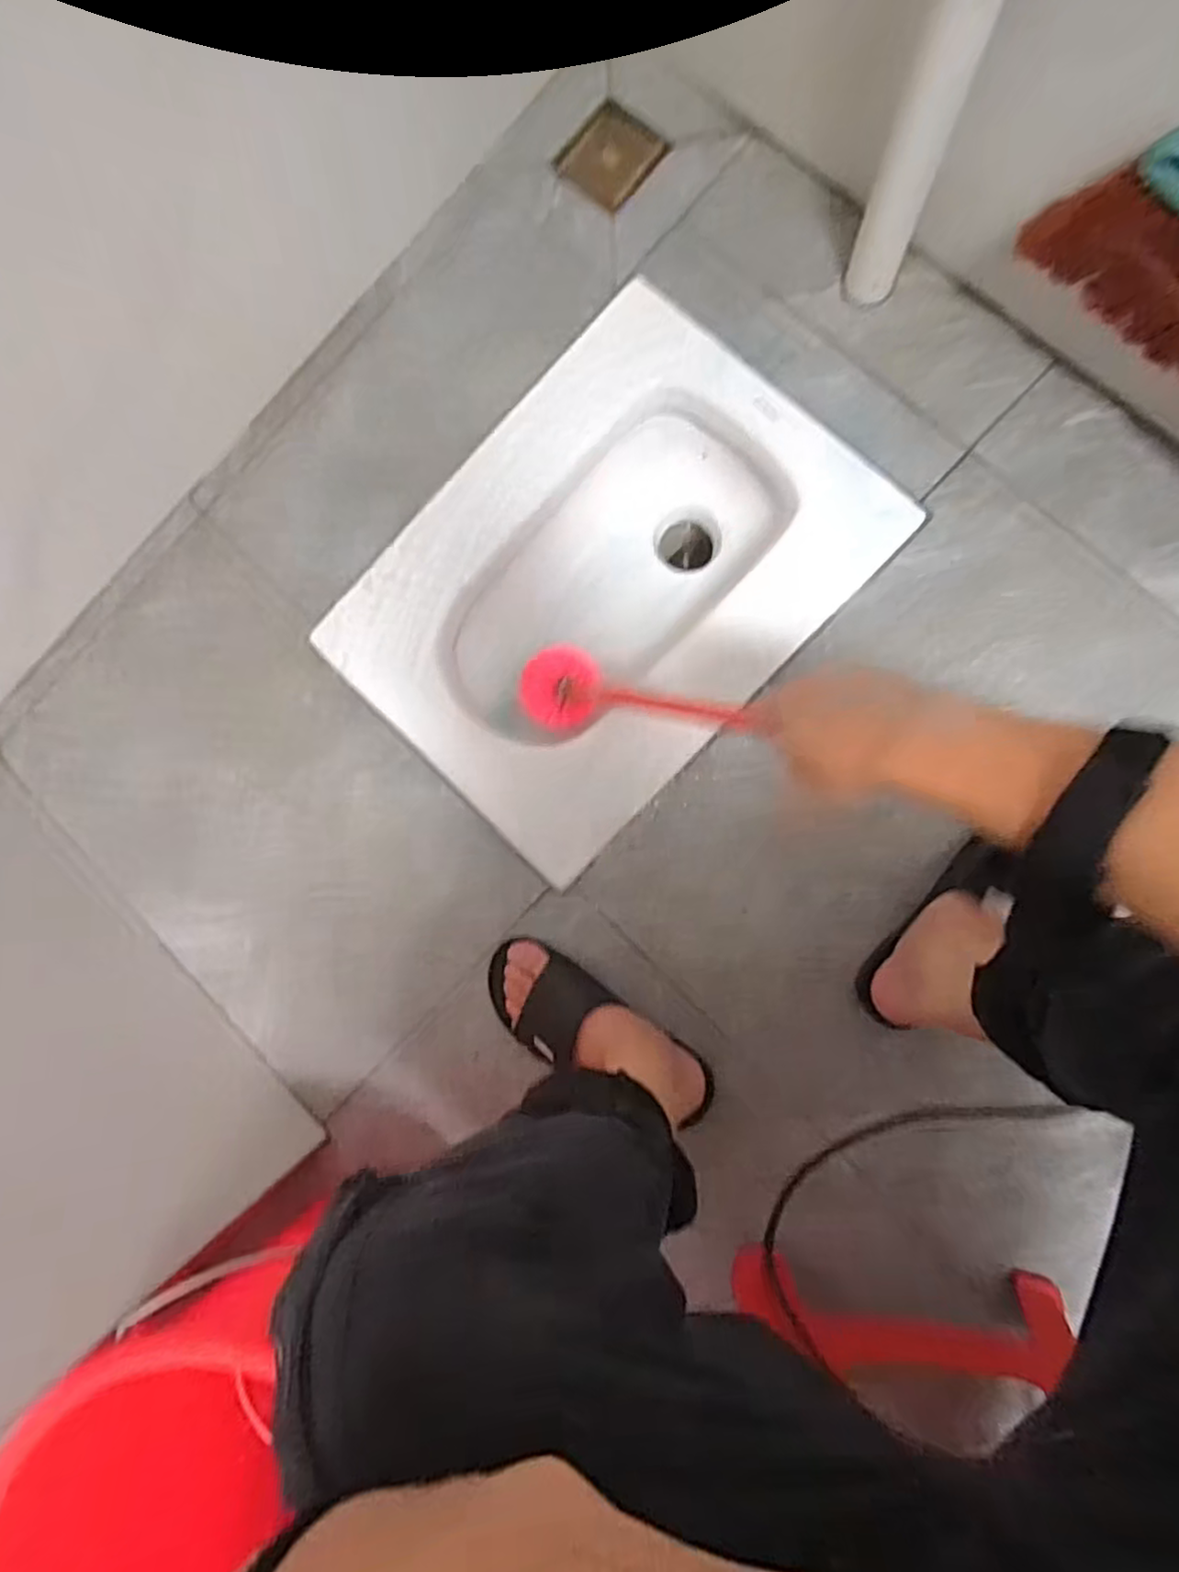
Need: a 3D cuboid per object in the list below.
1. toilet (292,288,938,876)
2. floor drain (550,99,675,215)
[{"bbox_3d":[0.024,-0.215,0.817,0.398,0.172,0.526,45,93,7],"label":"toilet"},{"bbox_3d":[0.024,-0.701,0.769,0.105,0.009,0.102,44,93,8],"label":"floor drain"}]

